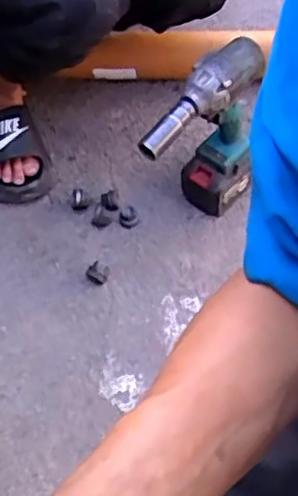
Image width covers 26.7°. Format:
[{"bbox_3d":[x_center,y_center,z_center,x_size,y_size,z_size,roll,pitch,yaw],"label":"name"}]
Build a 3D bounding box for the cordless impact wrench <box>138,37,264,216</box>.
[{"bbox_3d":[0.075,-0.127,0.865,0.084,0.268,0.198,25,61,18],"label":"cordless impact wrench"}]

